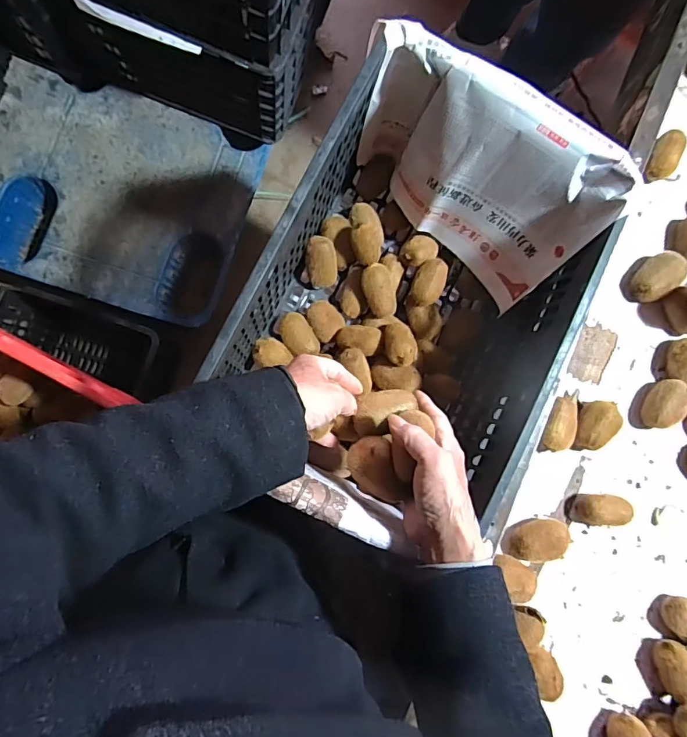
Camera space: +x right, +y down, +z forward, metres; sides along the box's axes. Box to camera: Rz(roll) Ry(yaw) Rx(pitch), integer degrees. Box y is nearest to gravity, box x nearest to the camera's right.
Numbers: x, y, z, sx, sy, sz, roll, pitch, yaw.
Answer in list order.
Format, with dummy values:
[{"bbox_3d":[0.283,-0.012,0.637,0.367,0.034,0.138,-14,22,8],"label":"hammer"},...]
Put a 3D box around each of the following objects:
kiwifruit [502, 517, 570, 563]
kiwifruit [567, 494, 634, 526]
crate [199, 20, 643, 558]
[{"bbox_3d":[0.229,0.203,0.541,0.072,0.035,0.047,-15,87,-8],"label":"kiwifruit"},{"bbox_3d":[0.308,0.167,0.552,0.058,0.038,0.035,3,85,-7],"label":"kiwifruit"},{"bbox_3d":[0.096,-0.083,0.603,0.359,0.260,0.473,26,83,-5],"label":"crate"}]

